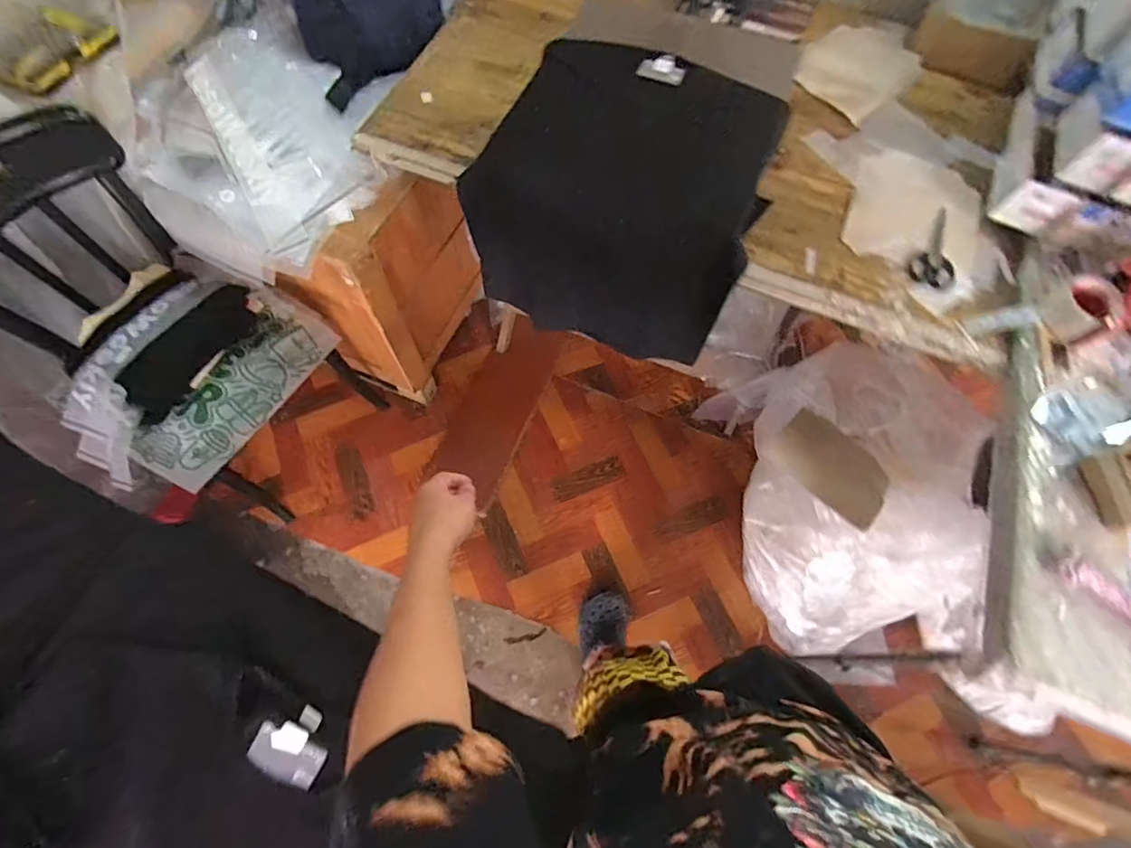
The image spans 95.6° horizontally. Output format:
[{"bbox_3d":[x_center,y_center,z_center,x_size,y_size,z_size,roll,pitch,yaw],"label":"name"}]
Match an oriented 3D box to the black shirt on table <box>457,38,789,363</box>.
[{"bbox_3d":[0.080,-0.370,0.883,0.471,0.458,0.052,23,29,3],"label":"black shirt on table"}]

